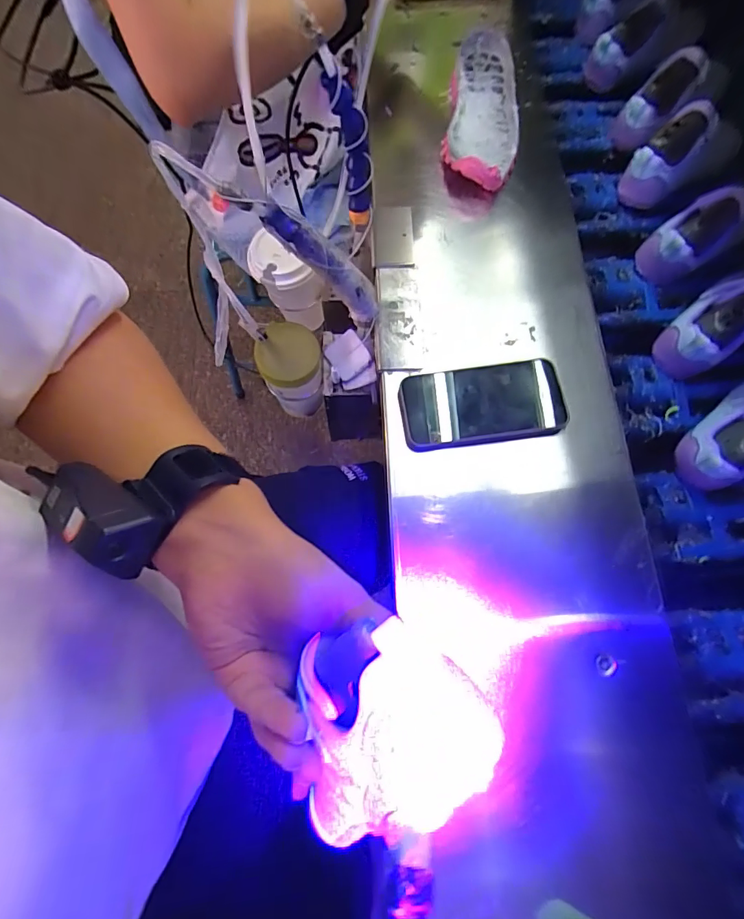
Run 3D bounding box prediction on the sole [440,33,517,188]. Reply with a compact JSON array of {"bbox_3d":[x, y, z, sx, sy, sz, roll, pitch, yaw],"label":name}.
[{"bbox_3d":[0.143,-0.442,0.562,0.088,0.047,0.255,7,73,10],"label":"sole"}]

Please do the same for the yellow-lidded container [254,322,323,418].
[{"bbox_3d":[-0.097,-0.105,0.556,0.072,0.116,0.074,-15,70,3],"label":"yellow-lidded container"}]

